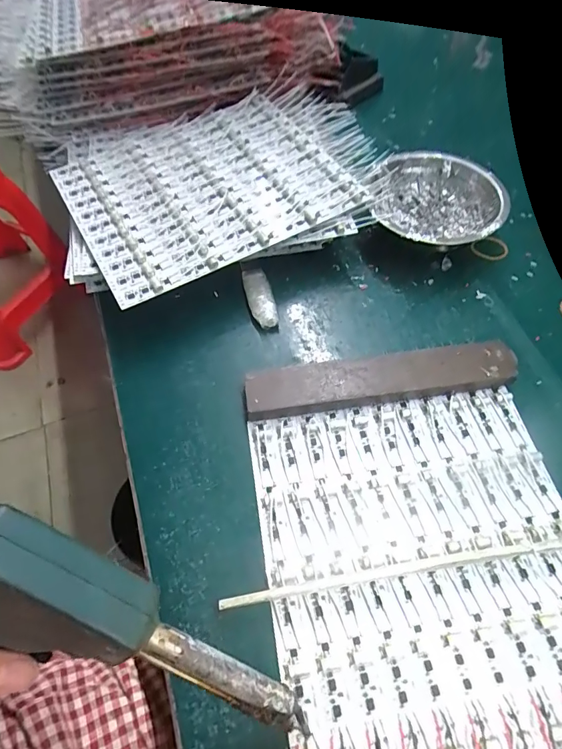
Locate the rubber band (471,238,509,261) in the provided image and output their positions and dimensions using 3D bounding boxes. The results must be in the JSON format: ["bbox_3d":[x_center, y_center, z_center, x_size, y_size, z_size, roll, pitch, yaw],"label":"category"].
[{"bbox_3d":[0.194,-0.117,0.391,0.032,0.006,0.026,25,62,15],"label":"rubber band"}]

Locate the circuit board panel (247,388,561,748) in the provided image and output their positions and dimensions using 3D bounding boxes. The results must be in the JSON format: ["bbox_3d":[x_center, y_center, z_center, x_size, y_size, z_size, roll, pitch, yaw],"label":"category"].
[{"bbox_3d":[0.091,0.118,0.253,0.193,0.010,0.223,-8,59,-4],"label":"circuit board panel"}]

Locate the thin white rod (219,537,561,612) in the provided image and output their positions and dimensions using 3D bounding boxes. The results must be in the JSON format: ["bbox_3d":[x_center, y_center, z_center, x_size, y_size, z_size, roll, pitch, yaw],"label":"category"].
[{"bbox_3d":[0.104,0.113,0.253,0.276,0.013,0.009,-8,59,-4],"label":"thin white rod"}]

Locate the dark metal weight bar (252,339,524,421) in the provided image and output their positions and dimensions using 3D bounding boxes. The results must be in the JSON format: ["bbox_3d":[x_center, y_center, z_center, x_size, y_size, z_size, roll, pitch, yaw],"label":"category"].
[{"bbox_3d":[0.074,0.004,0.317,0.198,0.017,0.037,-7,59,-4],"label":"dark metal weight bar"}]

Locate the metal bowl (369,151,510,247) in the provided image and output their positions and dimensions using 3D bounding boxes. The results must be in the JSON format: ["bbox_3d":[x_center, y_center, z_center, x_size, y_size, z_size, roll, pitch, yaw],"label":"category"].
[{"bbox_3d":[0.144,-0.155,0.396,0.119,0.042,0.123,2,59,2],"label":"metal bowl"}]

